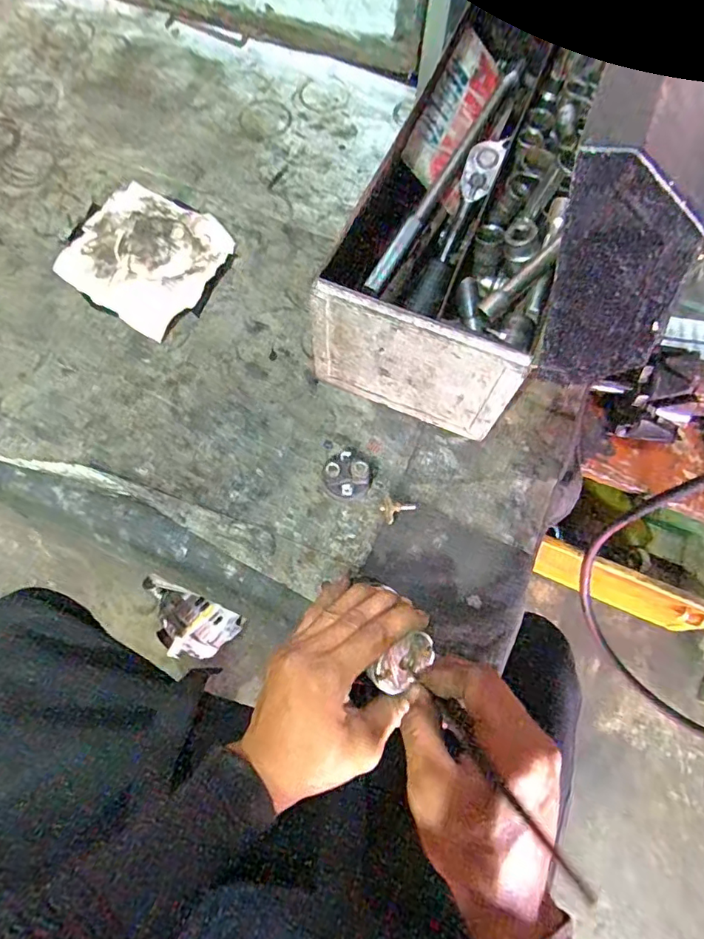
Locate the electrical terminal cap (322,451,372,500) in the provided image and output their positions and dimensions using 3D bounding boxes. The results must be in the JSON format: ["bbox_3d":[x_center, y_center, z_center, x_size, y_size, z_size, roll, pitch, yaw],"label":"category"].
[{"bbox_3d":[-0.003,0.002,0.492,0.044,0.027,0.044,1,69,-2],"label":"electrical terminal cap"}]

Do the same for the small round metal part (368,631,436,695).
[{"bbox_3d":[0.034,0.137,0.373,0.050,0.018,0.031,-40,115,-17],"label":"small round metal part"}]

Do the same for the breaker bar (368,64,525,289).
[{"bbox_3d":[0.104,-0.313,0.537,0.014,0.023,0.342,29,72,9],"label":"breaker bar"}]

